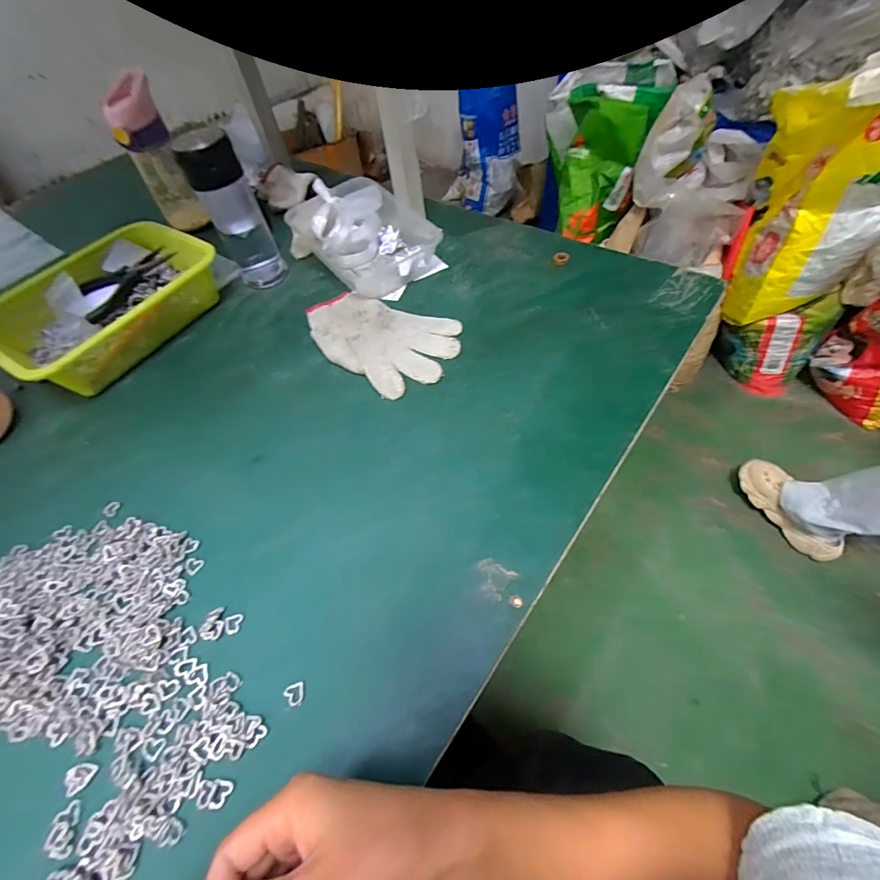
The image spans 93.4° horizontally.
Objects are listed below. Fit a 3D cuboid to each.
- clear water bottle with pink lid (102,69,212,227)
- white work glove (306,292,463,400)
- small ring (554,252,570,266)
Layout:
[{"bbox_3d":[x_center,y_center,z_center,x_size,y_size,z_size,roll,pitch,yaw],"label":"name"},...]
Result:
[{"bbox_3d":[-0.430,-0.428,0.633,0.074,0.174,0.078,-23,58,-10],"label":"clear water bottle with pink lid"},{"bbox_3d":[-0.074,-0.131,0.513,0.193,0.013,0.130,34,65,24],"label":"white work glove"},{"bbox_3d":[0.166,-0.248,0.565,0.018,0.008,0.022,32,64,23],"label":"small ring"}]

